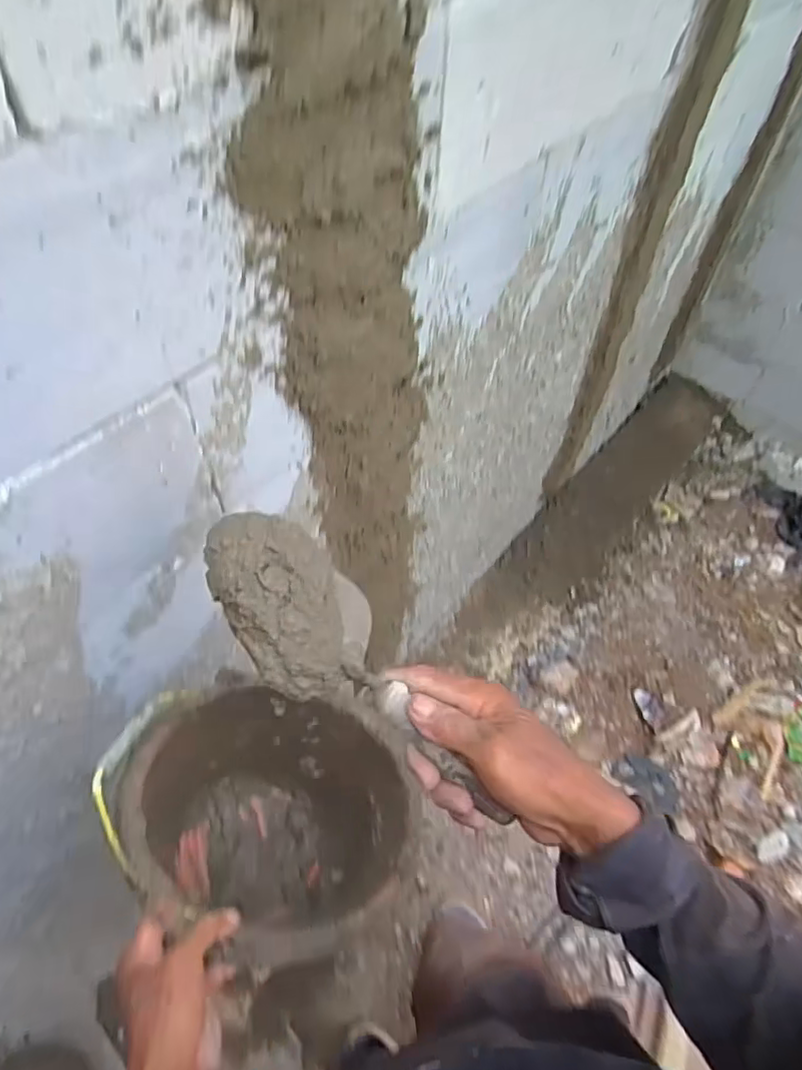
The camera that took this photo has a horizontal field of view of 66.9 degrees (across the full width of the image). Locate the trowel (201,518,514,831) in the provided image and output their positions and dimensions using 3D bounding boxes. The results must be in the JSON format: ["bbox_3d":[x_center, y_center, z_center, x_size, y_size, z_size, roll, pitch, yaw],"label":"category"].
[{"bbox_3d":[-0.039,0.091,0.437,0.092,0.047,0.260,-42,88,-25],"label":"trowel"}]

